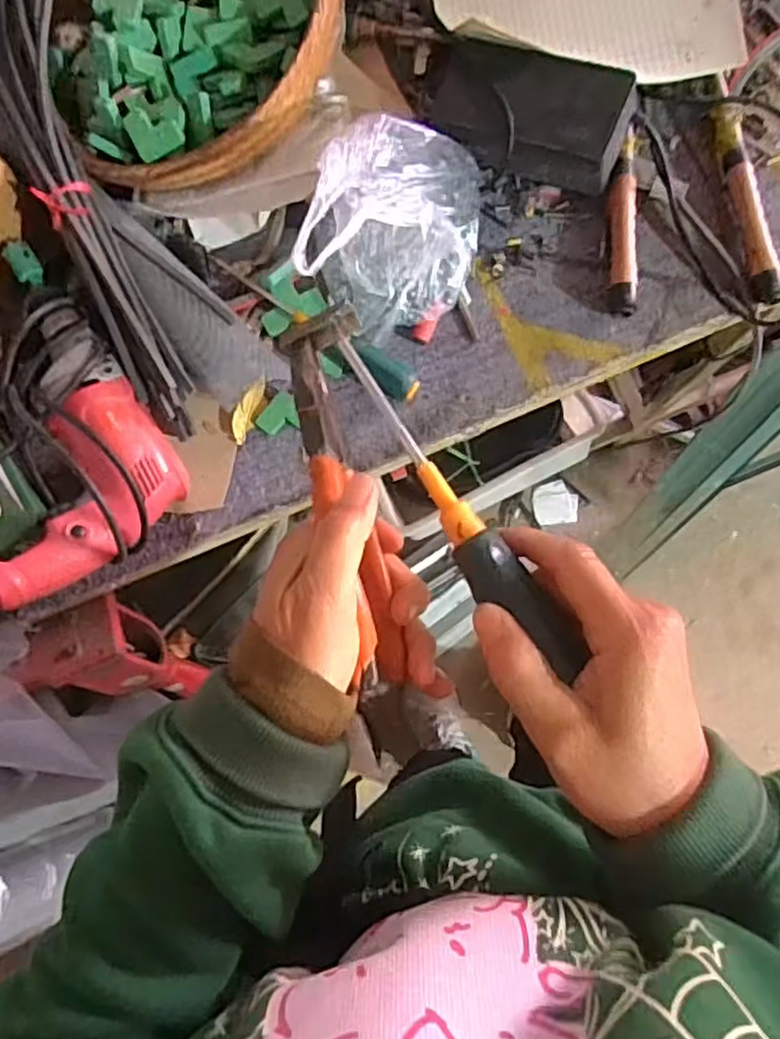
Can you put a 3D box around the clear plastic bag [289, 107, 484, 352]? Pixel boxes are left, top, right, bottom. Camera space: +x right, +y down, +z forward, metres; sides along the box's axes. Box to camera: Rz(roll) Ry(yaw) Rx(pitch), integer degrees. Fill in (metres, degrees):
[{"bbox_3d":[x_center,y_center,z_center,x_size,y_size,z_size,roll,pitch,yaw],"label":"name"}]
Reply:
[{"bbox_3d":[0.009,-0.257,0.576,0.118,0.135,0.181,17,85,7],"label":"clear plastic bag"}]

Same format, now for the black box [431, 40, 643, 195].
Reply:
[{"bbox_3d":[0.116,-0.357,0.609,0.183,0.065,0.095,20,85,7],"label":"black box"}]

